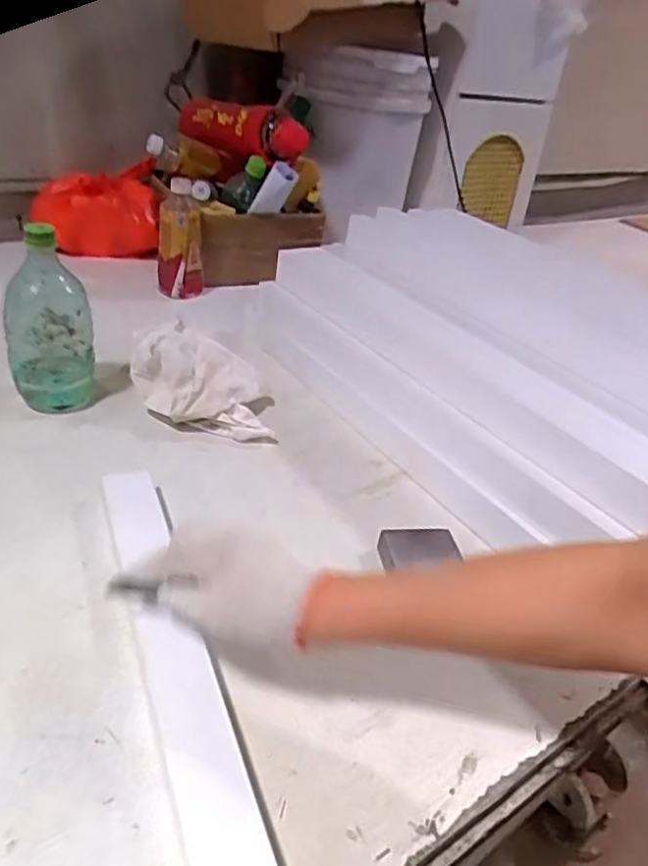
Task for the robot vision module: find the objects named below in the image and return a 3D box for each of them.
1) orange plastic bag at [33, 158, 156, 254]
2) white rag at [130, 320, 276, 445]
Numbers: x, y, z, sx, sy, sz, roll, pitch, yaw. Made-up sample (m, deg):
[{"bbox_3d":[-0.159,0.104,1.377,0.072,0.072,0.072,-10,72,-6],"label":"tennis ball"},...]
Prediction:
[{"bbox_3d":[-0.425,-0.422,1.208,0.229,0.156,0.096,1,33,-9],"label":"orange plastic bag"},{"bbox_3d":[-0.143,-0.061,0.776,0.174,0.080,0.131,6,33,-2],"label":"white rag"}]

